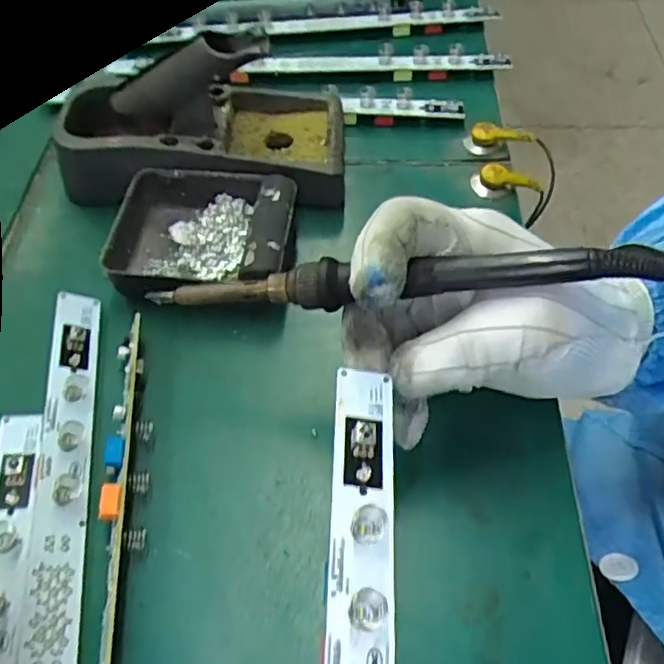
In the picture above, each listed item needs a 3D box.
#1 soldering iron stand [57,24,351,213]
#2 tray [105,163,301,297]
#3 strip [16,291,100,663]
[{"bbox_3d":[-0.076,-0.131,0.374,0.166,0.078,0.088,0,54,3],"label":"soldering iron stand"},{"bbox_3d":[-0.071,-0.052,0.347,0.102,0.034,0.090,0,54,3],"label":"tray"},{"bbox_3d":[-0.110,0.099,0.250,0.021,0.008,0.288,5,53,-22],"label":"strip"}]

